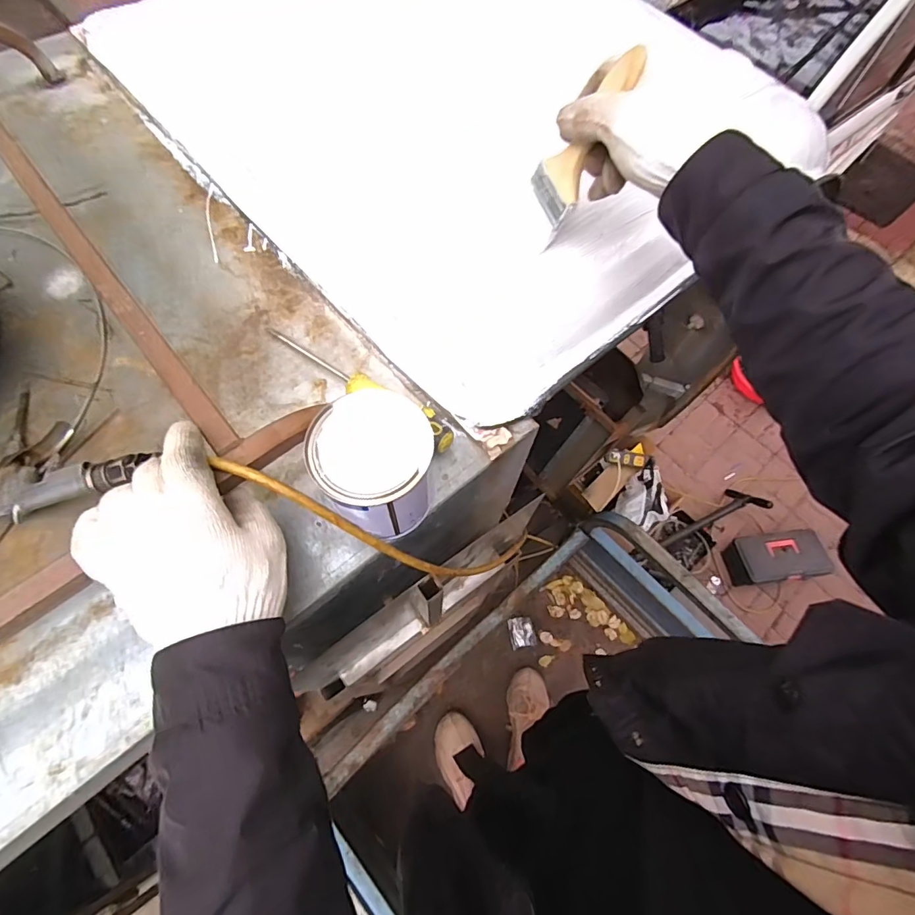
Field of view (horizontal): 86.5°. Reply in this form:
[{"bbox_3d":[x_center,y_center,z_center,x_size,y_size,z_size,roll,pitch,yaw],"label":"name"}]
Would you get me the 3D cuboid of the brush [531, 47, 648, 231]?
[{"bbox_3d":[0.109,-0.257,0.402,0.009,0.133,0.056,-17,83,-30],"label":"brush"}]

